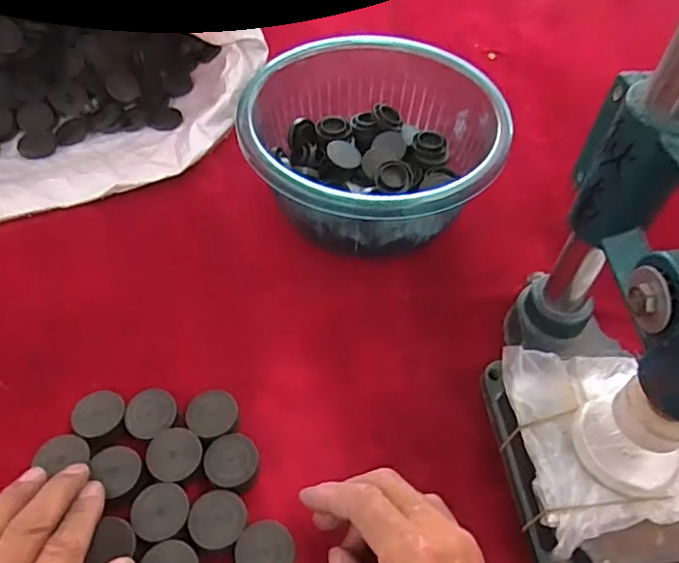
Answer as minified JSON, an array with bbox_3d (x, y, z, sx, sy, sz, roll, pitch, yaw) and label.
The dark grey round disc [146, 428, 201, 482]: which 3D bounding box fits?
[{"bbox_3d":[-0.102,0.109,0.359,0.032,0.010,0.033,-10,53,-10],"label":"dark grey round disc"}]

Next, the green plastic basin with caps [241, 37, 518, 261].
[{"bbox_3d":[0.027,-0.106,0.484,0.197,0.088,0.201,1,52,-2],"label":"green plastic basin with caps"}]

